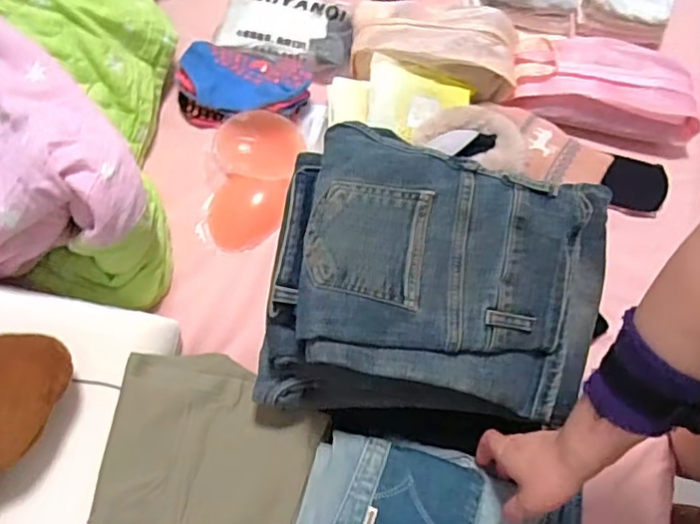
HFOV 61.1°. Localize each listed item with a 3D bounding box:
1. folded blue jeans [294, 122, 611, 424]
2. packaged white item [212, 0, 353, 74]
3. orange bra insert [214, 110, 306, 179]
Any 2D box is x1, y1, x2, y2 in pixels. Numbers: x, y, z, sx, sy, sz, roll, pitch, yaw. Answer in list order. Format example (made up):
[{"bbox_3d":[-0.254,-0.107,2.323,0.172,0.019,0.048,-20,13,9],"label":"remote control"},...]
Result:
[{"bbox_3d":[0.112,0.011,0.572,0.312,0.049,0.228,12,84,-12],"label":"folded blue jeans"},{"bbox_3d":[-0.091,-0.335,0.826,0.201,0.019,0.100,18,73,8],"label":"packaged white item"},{"bbox_3d":[-0.122,-0.157,0.796,0.115,0.033,0.082,3,72,3],"label":"orange bra insert"}]

